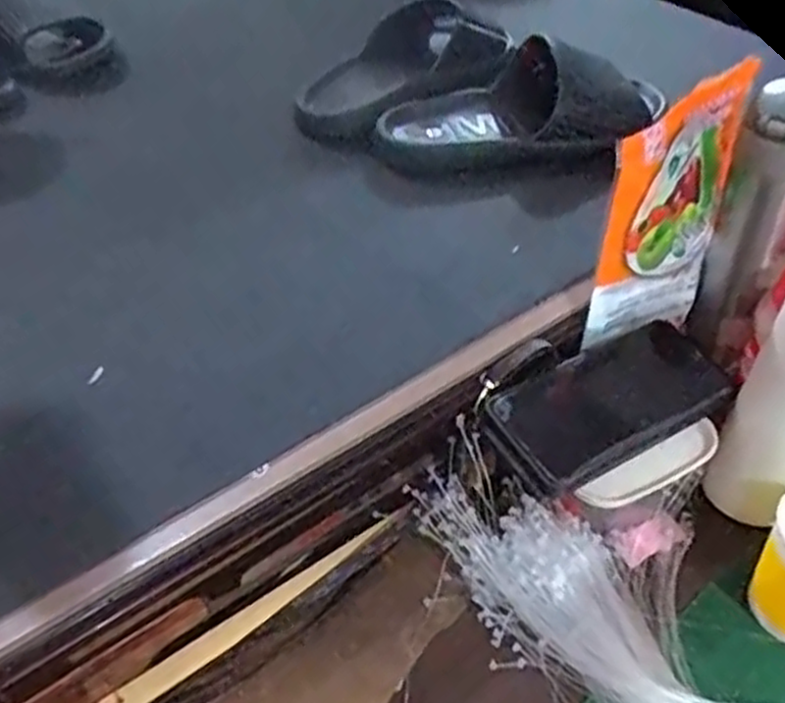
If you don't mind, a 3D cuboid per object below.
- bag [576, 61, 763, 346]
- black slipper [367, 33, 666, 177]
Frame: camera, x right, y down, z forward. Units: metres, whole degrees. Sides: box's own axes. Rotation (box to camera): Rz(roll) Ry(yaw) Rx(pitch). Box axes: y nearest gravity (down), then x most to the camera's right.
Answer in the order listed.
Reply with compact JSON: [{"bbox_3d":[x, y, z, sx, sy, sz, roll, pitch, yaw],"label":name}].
[{"bbox_3d":[0.201,-0.099,0.527,0.173,0.168,0.024,-33,43,-29],"label":"bag"},{"bbox_3d":[0.108,-0.217,0.655,0.249,0.059,0.127,-3,45,-5],"label":"black slipper"}]

